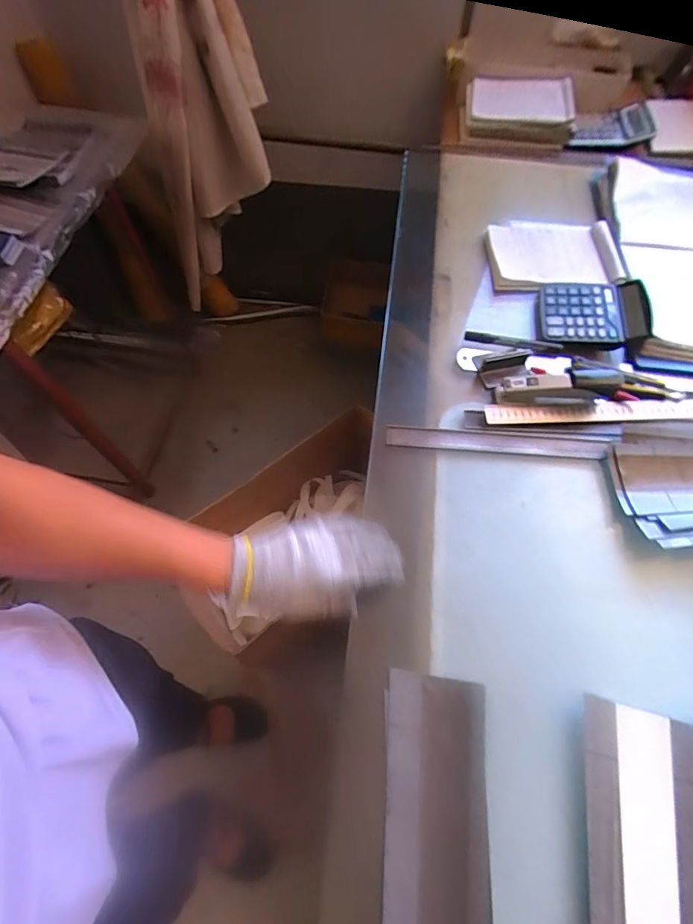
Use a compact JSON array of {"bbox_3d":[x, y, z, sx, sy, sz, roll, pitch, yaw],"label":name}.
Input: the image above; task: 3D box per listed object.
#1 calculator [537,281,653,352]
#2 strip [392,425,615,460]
[{"bbox_3d":[0.376,-0.230,0.667,0.153,0.039,0.132,9,63,1],"label":"calculator"},{"bbox_3d":[0.198,-0.026,0.573,0.288,0.009,0.029,4,63,-2],"label":"strip"}]

